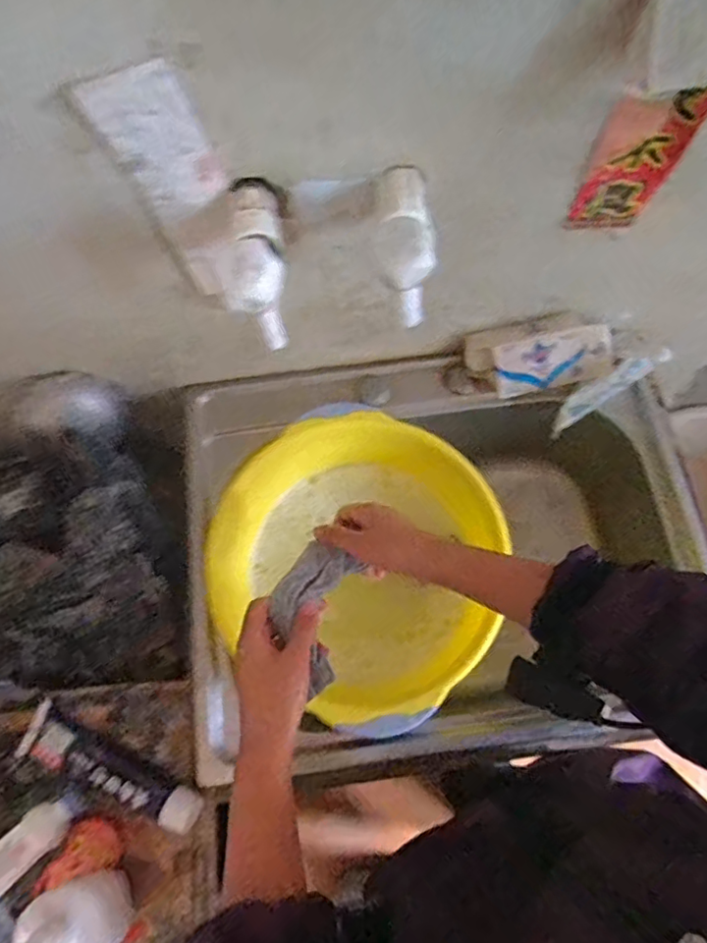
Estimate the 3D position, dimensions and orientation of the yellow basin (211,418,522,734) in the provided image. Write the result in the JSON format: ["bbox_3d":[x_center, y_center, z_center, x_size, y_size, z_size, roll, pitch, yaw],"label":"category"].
[{"bbox_3d":[0.007,0.094,0.647,0.298,0.120,0.285,-1,70,2],"label":"yellow basin"}]

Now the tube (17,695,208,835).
[{"bbox_3d":[-0.235,0.285,0.571,0.192,0.029,0.045,22,72,10],"label":"tube"}]

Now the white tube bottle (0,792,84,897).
[{"bbox_3d":[-0.312,0.352,0.540,0.140,0.026,0.037,-41,73,-12],"label":"white tube bottle"}]

